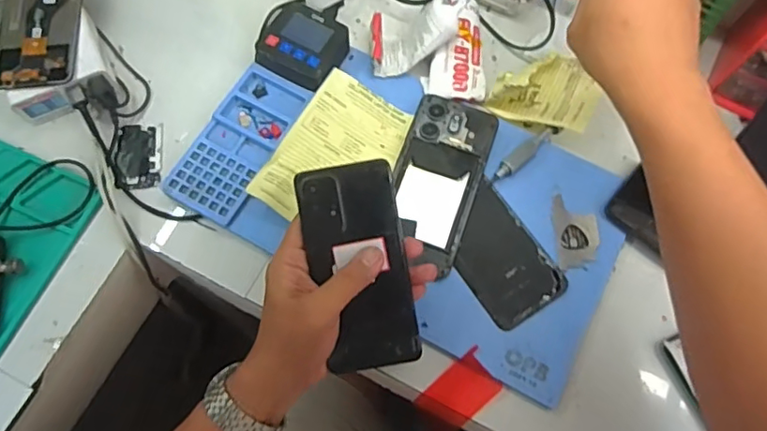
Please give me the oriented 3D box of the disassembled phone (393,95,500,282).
[{"bbox_3d":[0.049,-0.034,0.502,0.076,0.015,0.152,19,70,5],"label":"disassembled phone"}]

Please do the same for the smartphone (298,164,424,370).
[{"bbox_3d":[-0.017,0.040,0.422,0.072,0.015,0.157,-13,95,-7],"label":"smartphone"}]

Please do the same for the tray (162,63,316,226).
[{"bbox_3d":[-0.131,-0.066,0.511,0.071,0.024,0.150,25,71,7],"label":"tray"}]

